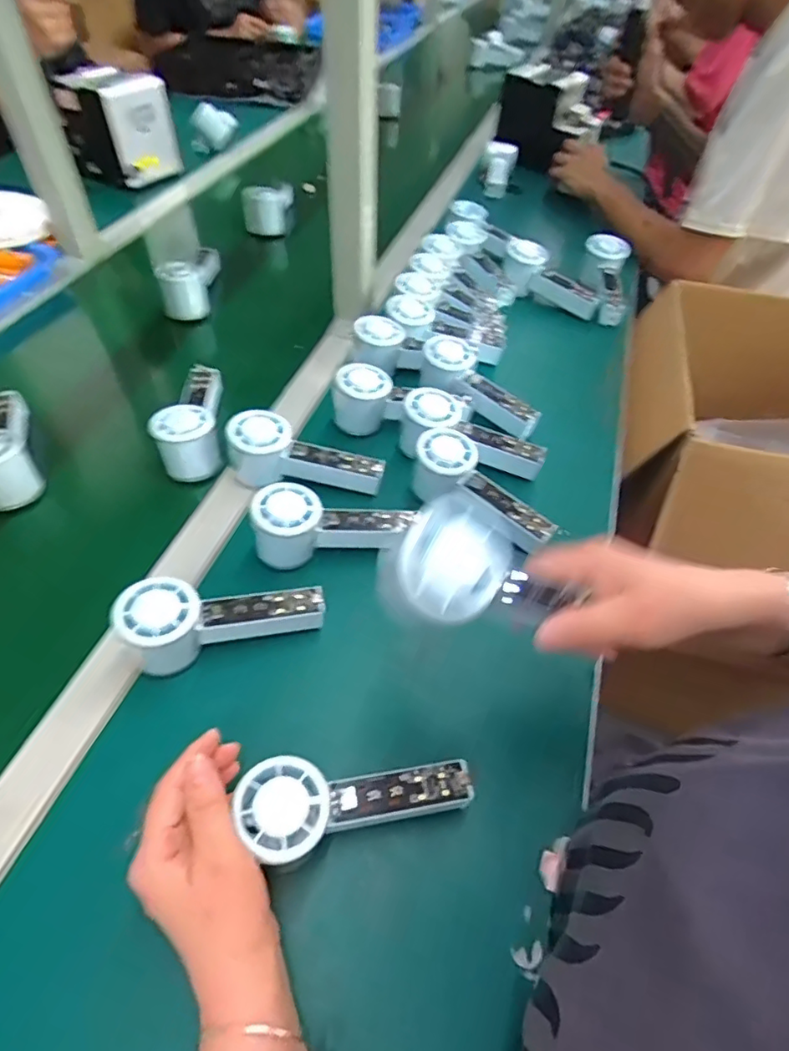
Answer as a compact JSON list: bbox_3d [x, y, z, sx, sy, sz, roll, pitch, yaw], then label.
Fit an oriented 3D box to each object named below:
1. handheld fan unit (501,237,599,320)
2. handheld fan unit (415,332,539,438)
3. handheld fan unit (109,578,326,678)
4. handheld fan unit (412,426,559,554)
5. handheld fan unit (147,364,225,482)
[{"bbox_3d":[0.228,-0.357,0.814,0.153,0.057,0.051,30,53,-5],"label":"handheld fan unit"},{"bbox_3d":[0.100,-0.163,0.658,0.158,0.055,0.059,39,57,5],"label":"handheld fan unit"},{"bbox_3d":[-0.136,0.078,0.446,0.155,0.058,0.056,-1,50,-20],"label":"handheld fan unit"},{"bbox_3d":[0.084,-0.032,0.552,0.154,0.054,0.055,37,57,7],"label":"handheld fan unit"},{"bbox_3d":[-0.217,-0.120,0.593,0.059,0.054,0.152,-7,52,-8],"label":"handheld fan unit"}]

